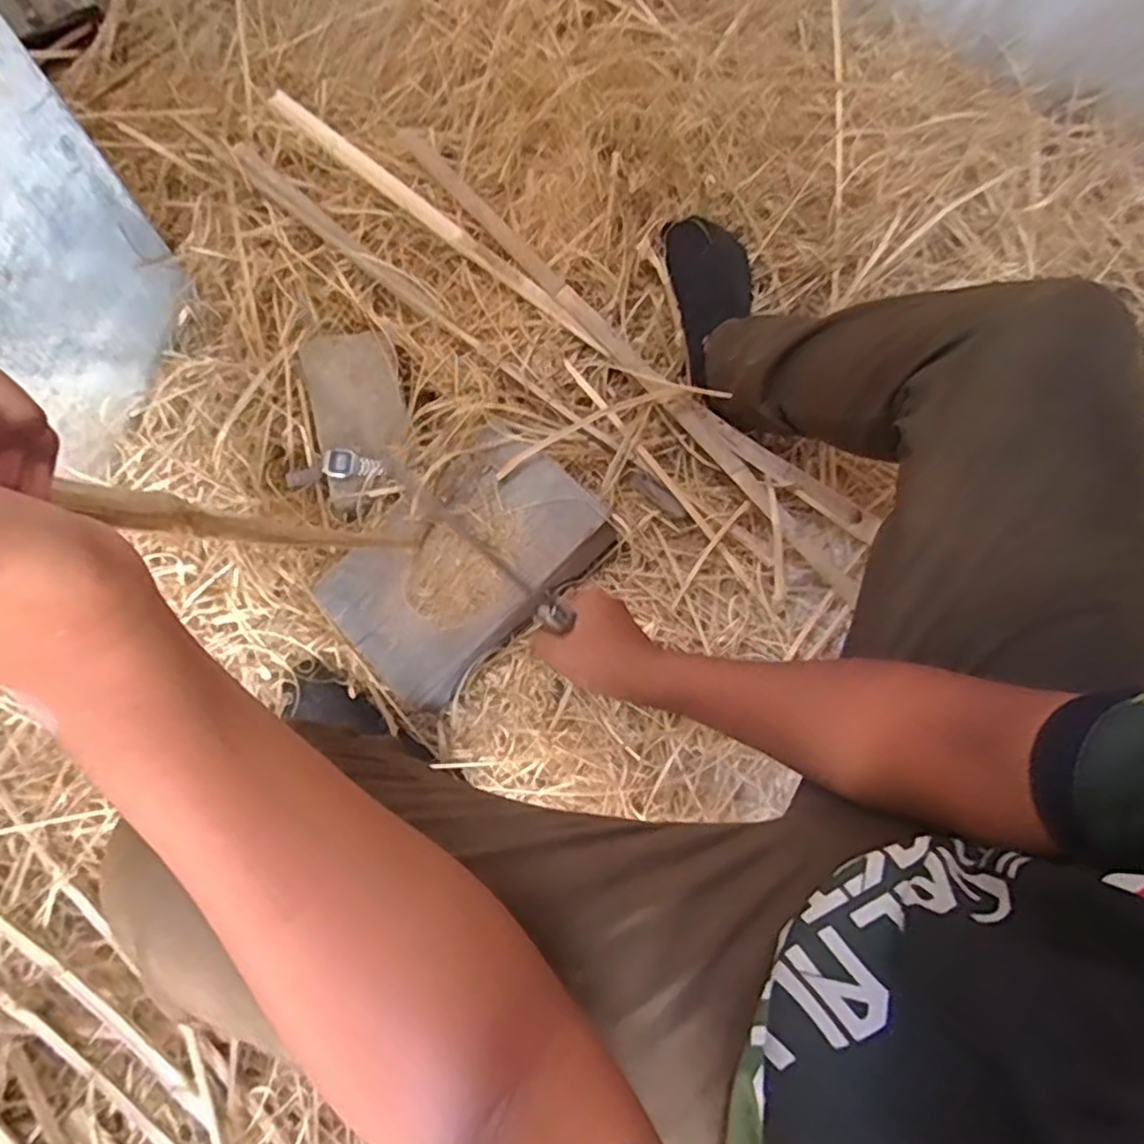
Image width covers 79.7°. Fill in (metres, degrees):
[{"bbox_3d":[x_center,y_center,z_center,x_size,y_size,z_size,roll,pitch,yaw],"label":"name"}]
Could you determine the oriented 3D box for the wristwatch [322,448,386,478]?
[{"bbox_3d":[-0.242,-0.120,0.758,0.065,0.025,0.032,7,71,1],"label":"wristwatch"}]

